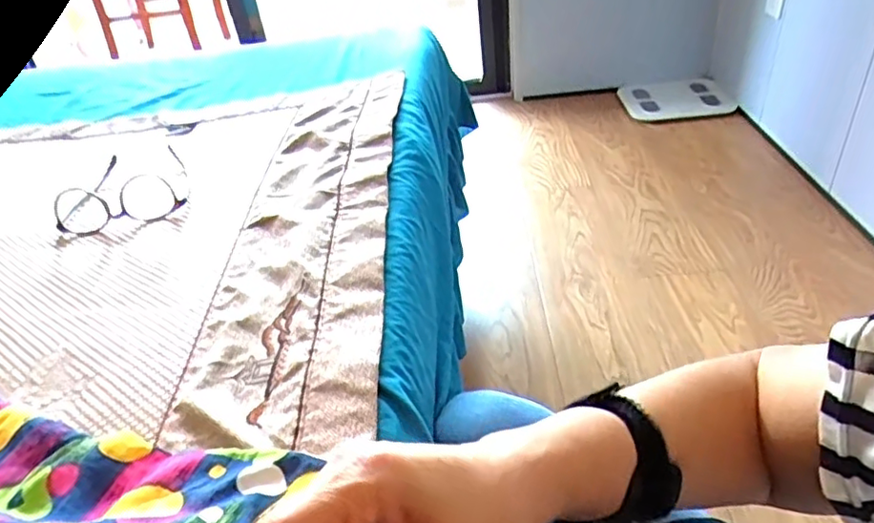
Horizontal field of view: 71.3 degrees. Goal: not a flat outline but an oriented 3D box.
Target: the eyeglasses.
[{"bbox_3d":[-0.359,-0.092,0.693,0.138,0.041,0.153,-18,36,-15],"label":"eyeglasses"}]

